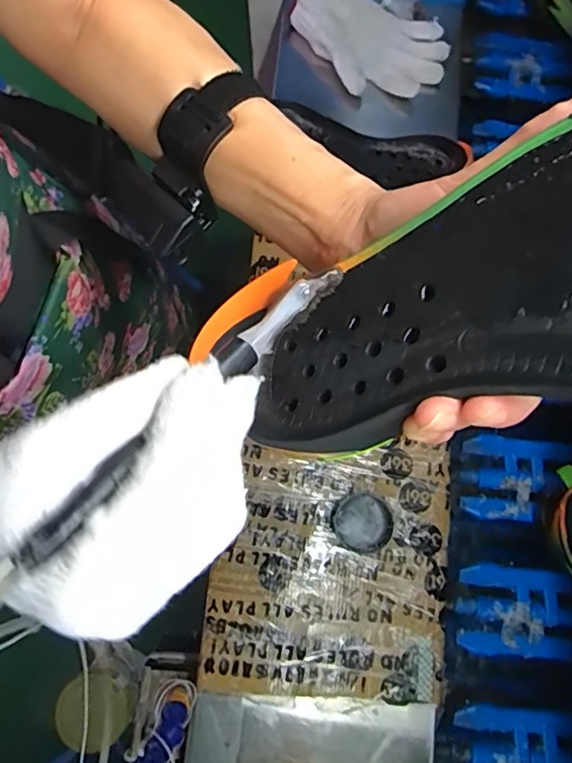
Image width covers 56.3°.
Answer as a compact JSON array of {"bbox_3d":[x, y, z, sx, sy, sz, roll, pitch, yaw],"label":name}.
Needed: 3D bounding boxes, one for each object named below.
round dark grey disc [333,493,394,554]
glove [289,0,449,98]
[{"bbox_3d":[0.081,0.149,0.558,0.059,0.013,0.056,0,77,-1],"label":"round dark grey disc"},{"bbox_3d":[0.101,-0.426,0.669,0.196,0.034,0.132,18,78,3],"label":"glove"}]

